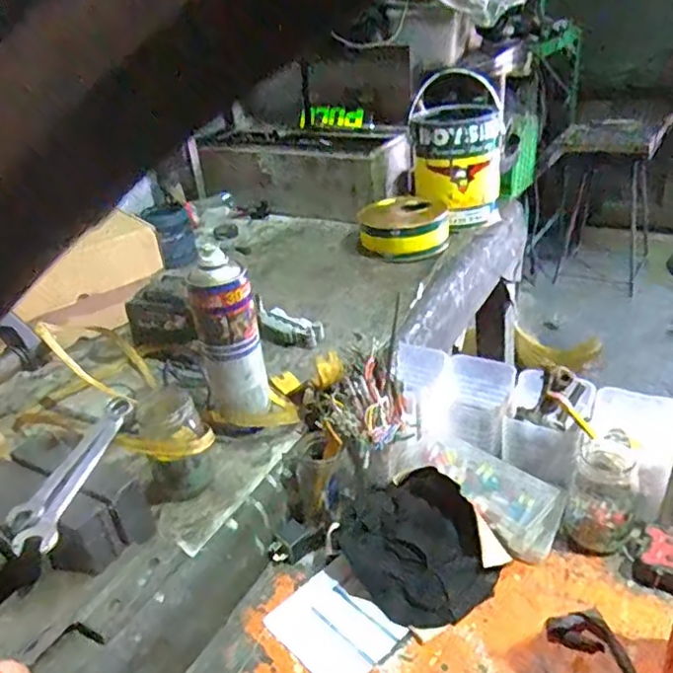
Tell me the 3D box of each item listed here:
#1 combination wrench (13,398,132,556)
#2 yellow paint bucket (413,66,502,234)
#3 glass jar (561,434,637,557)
[{"bbox_3d":[-0.227,0.117,0.546,0.032,0.012,0.185,-1,32,6],"label":"combination wrench"},{"bbox_3d":[0.230,-0.349,1.181,0.173,0.243,0.212,1,32,10],"label":"yellow paint bucket"},{"bbox_3d":[0.264,0.158,0.603,0.061,0.100,0.064,-4,32,2],"label":"glass jar"}]

